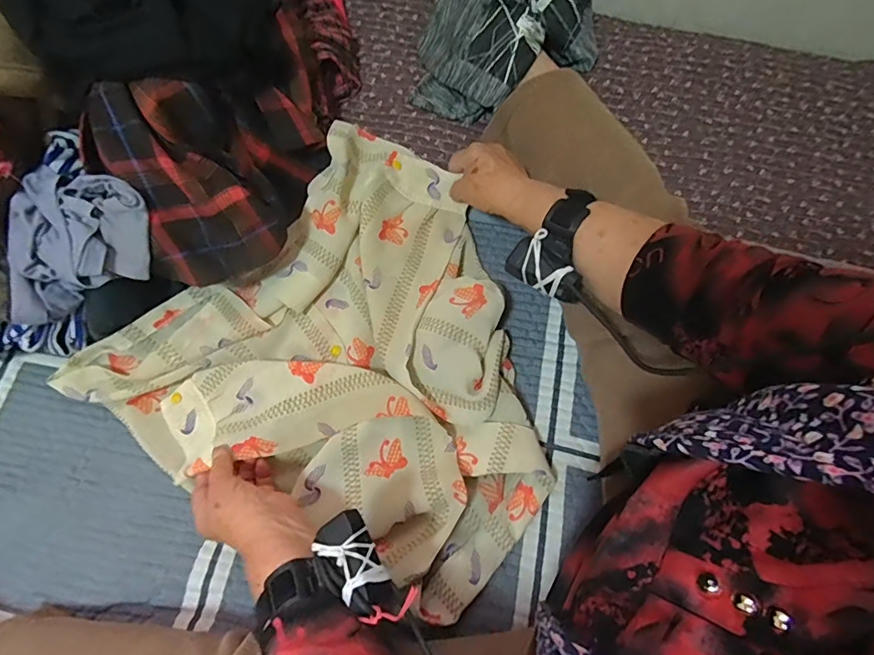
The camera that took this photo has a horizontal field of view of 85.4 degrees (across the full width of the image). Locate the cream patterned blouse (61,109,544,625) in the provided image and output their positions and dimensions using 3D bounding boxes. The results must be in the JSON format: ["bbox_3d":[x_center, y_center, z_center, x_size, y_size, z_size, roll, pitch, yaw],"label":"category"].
[{"bbox_3d":[-0.076,0.012,0.532,0.470,0.062,0.435,31,75,8],"label":"cream patterned blouse"}]

